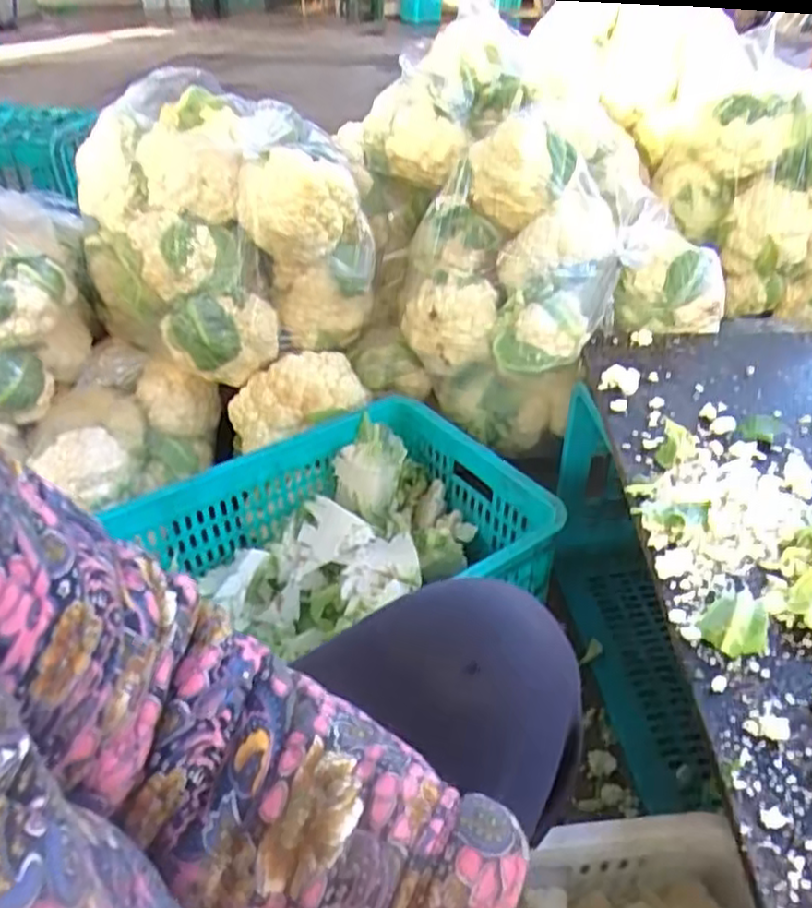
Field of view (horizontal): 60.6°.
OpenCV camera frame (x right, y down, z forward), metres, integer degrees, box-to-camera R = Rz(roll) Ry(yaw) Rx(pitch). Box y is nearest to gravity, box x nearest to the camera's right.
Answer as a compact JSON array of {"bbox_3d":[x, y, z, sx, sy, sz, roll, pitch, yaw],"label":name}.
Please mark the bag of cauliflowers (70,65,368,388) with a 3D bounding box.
[{"bbox_3d":[-0.283,-0.337,1.042,0.367,0.342,0.366,-18,40,-20],"label":"bag of cauliflowers"}]

